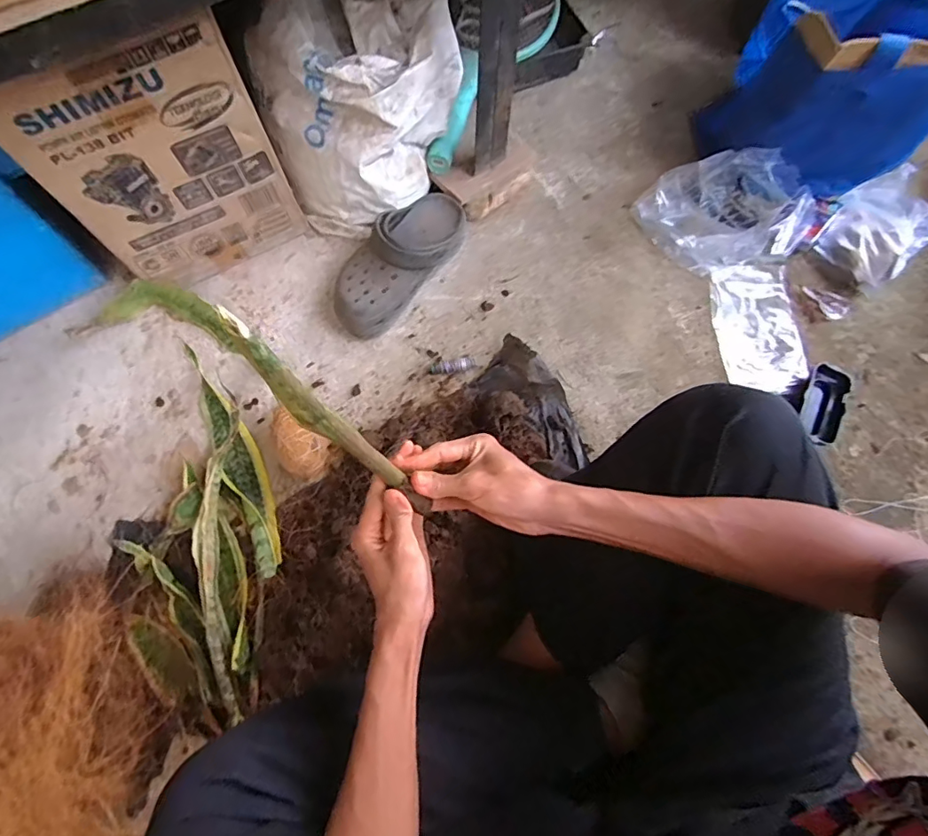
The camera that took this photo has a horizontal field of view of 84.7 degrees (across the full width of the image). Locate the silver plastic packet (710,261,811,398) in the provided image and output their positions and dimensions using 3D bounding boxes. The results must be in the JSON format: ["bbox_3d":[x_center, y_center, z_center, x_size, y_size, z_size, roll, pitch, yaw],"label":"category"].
[{"bbox_3d":[0.412,-0.131,0.717,0.116,0.017,0.189,-4,72,-1],"label":"silver plastic packet"}]

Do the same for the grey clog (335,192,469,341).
[{"bbox_3d":[-0.088,-0.218,0.693,0.096,0.093,0.236,36,76,11],"label":"grey clog"}]

